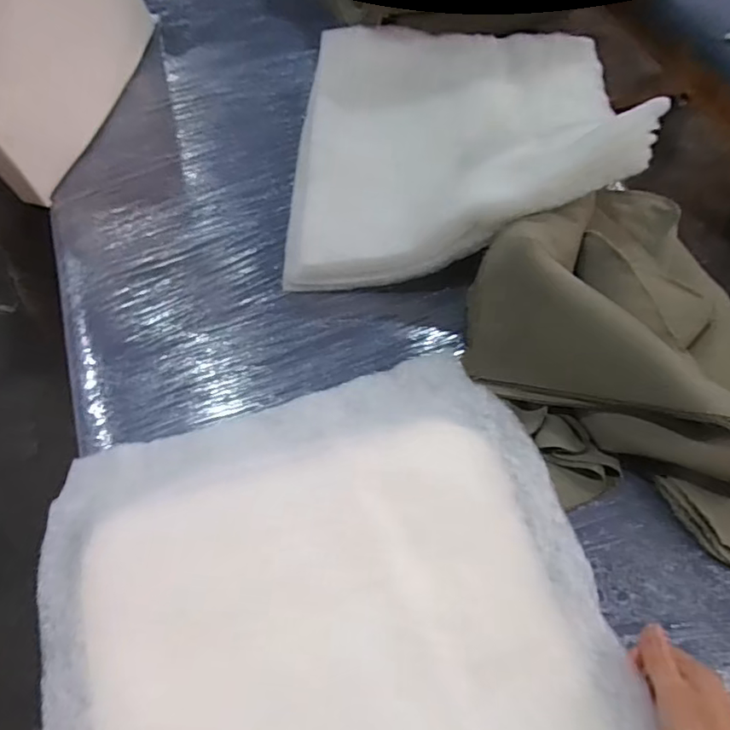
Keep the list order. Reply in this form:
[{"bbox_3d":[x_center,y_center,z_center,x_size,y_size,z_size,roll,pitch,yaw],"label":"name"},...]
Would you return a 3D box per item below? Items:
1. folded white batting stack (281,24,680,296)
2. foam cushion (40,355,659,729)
[{"bbox_3d":[0.137,-0.390,0.837,0.492,0.161,0.551,2,60,5],"label":"folded white batting stack"},{"bbox_3d":[-0.041,0.251,0.565,0.513,0.059,0.491,-17,64,-10],"label":"foam cushion"}]

